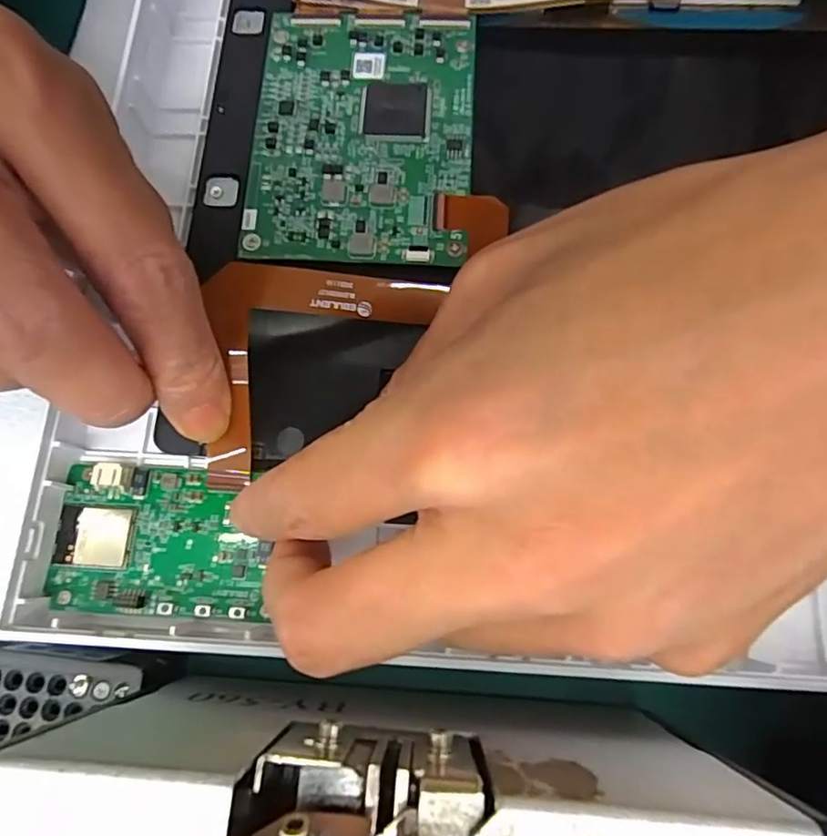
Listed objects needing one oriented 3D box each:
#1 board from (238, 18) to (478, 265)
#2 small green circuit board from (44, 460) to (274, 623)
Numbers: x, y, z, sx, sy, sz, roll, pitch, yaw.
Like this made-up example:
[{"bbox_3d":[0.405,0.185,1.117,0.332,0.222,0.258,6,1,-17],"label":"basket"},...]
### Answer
[{"bbox_3d":[-0.017,-0.091,0.183,0.069,0.004,0.088,3,75,3],"label":"board"},{"bbox_3d":[-0.069,0.033,0.155,0.058,0.005,0.039,3,75,3],"label":"small green circuit board"}]

